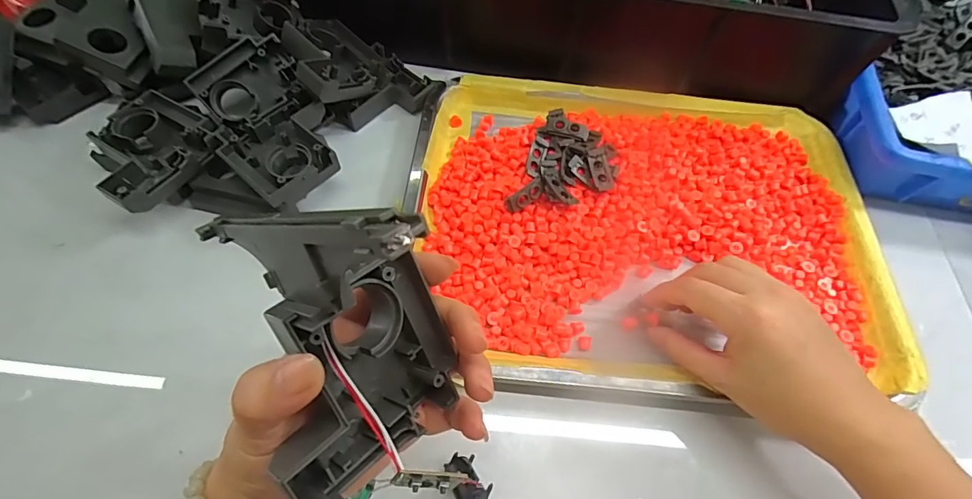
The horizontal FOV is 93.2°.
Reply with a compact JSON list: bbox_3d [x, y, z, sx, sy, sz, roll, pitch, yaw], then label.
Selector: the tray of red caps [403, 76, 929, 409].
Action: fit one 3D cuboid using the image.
[{"bbox_3d":[0.115,-0.021,0.347,0.337,0.031,0.256,6,62,0],"label":"tray of red caps"}]

